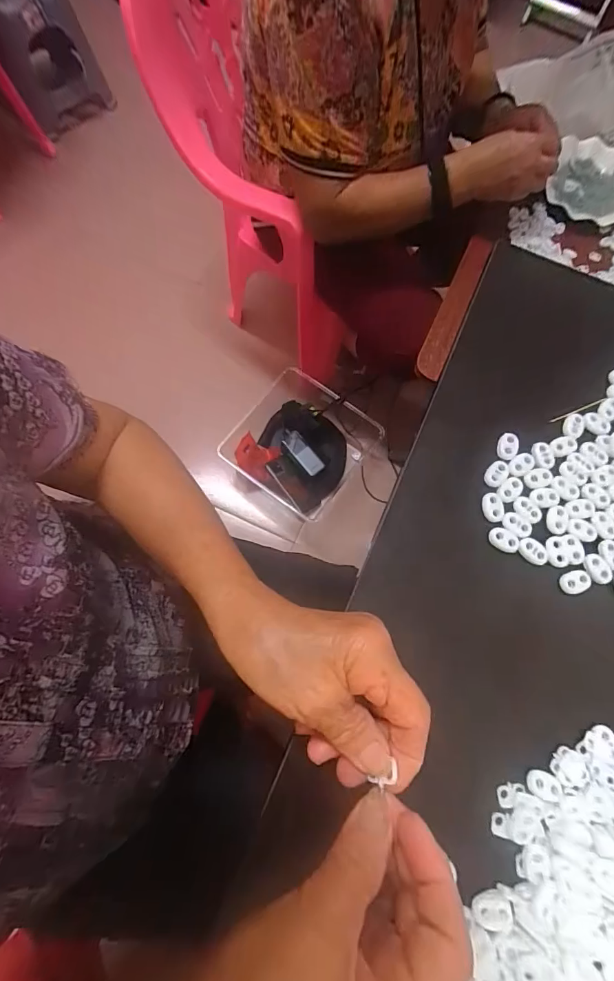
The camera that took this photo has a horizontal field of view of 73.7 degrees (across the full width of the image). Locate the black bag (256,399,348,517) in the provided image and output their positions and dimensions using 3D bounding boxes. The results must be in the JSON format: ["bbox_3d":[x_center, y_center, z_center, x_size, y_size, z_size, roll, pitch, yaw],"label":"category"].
[{"bbox_3d":[-0.009,-0.102,1.074,0.217,0.067,0.266,-38,79,-12],"label":"black bag"}]

